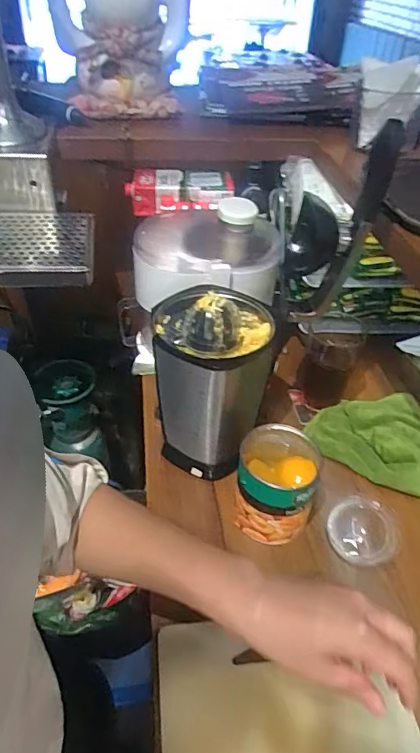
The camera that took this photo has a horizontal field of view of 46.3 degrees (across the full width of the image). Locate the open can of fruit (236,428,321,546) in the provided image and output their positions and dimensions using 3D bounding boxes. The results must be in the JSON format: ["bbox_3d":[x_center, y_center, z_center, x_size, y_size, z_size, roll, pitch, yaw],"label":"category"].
[{"bbox_3d":[0.083,0.136,0.629,0.096,0.100,0.100,14,42,12],"label":"open can of fruit"}]

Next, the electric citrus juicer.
[{"bbox_3d":[0.000,0.000,0.688,0.154,0.231,0.177,3,41,-1],"label":"electric citrus juicer"}]

